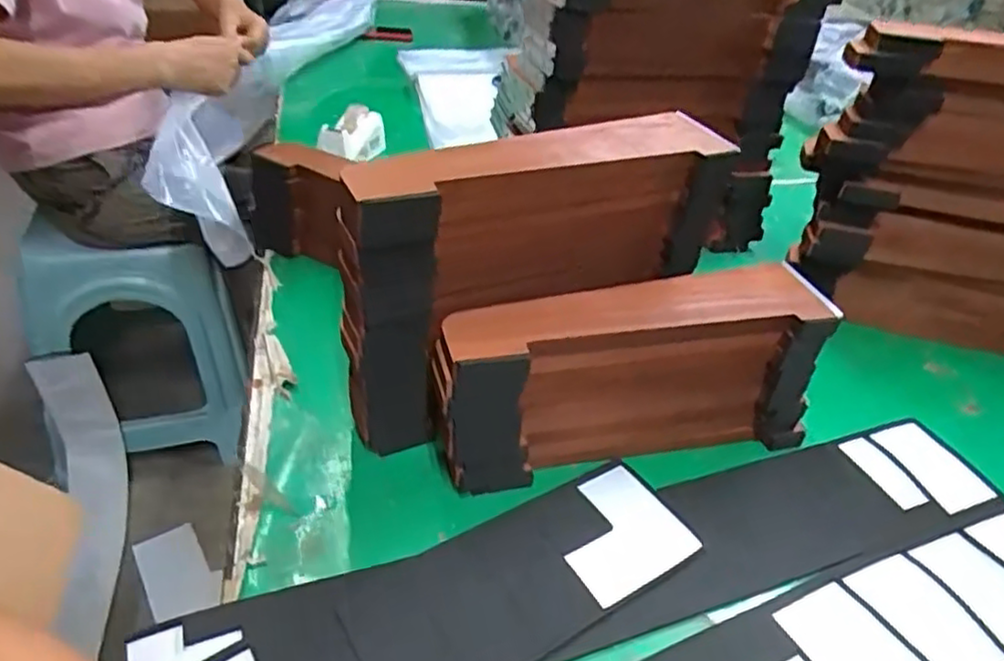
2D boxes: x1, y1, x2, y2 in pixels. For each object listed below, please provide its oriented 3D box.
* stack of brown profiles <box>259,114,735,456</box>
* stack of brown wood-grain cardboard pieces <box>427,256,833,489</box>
[{"bbox_3d":[0.018,-0.040,0.524,0.318,0.211,0.075,-15,42,-26],"label":"stack of brown profiles"},{"bbox_3d":[0.097,0.036,0.520,0.302,0.136,0.070,-5,40,-16],"label":"stack of brown wood-grain cardboard pieces"}]

